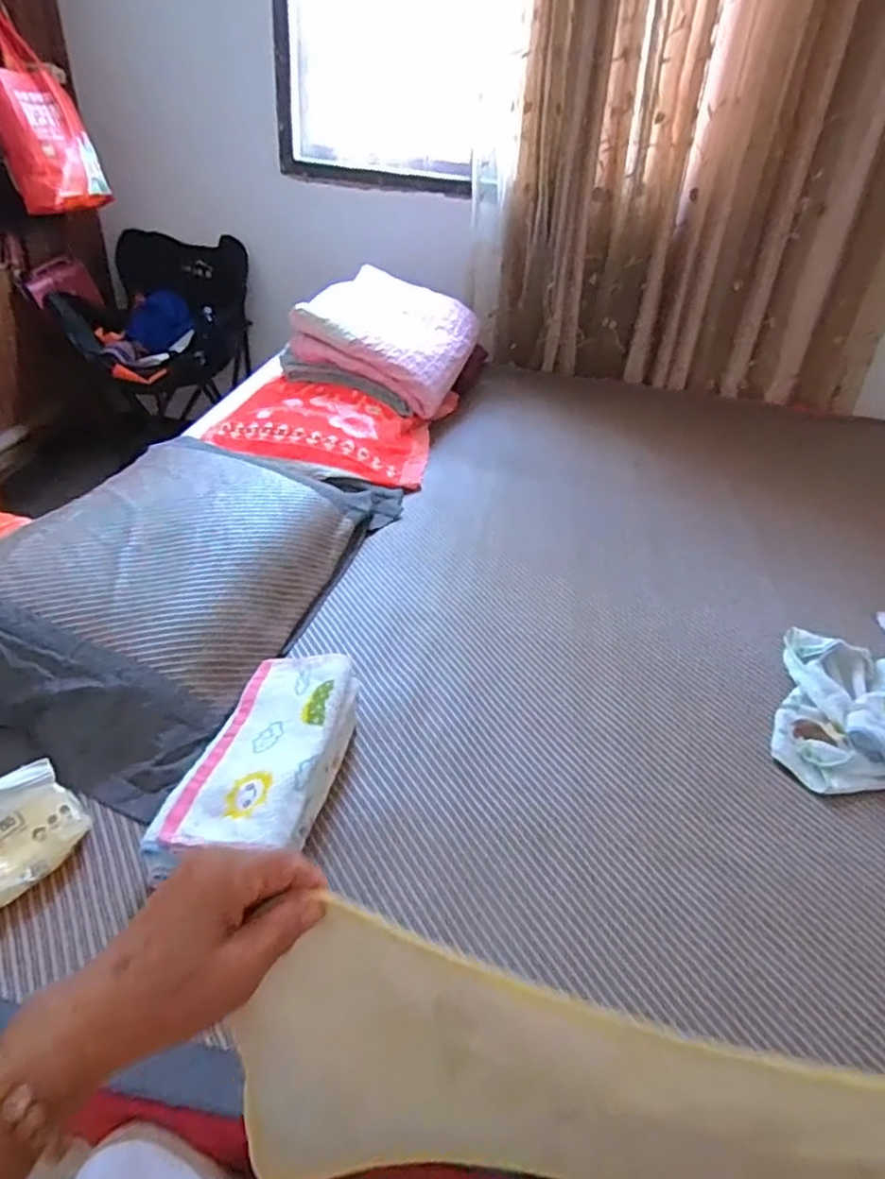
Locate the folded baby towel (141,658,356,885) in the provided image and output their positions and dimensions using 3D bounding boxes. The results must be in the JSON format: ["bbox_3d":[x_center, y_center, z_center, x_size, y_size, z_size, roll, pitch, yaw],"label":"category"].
[{"bbox_3d":[-0.179,0.184,0.676,0.126,0.097,0.266,12,37,7],"label":"folded baby towel"}]

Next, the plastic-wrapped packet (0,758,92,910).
[{"bbox_3d":[-0.388,0.225,0.583,0.081,0.072,0.130,29,42,27],"label":"plastic-wrapped packet"}]

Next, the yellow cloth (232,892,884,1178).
[{"bbox_3d":[0.100,0.310,0.359,0.436,0.228,0.066,11,37,7],"label":"yellow cloth"}]

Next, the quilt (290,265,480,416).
[{"bbox_3d":[-0.124,-0.603,1.568,0.350,0.163,0.452,13,37,9],"label":"quilt"}]

